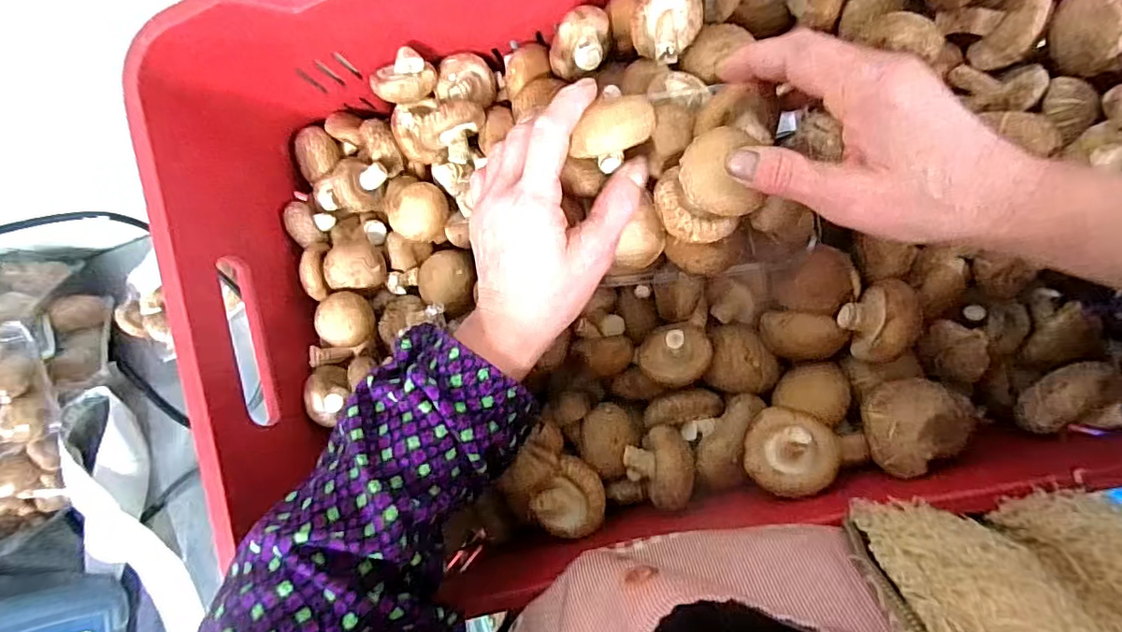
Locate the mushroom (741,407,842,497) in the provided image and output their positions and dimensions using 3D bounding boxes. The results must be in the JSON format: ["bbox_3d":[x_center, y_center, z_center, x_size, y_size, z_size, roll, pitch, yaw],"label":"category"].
[{"bbox_3d":[0.131,0.078,0.305,0.047,0.032,0.047,-1,85,9],"label":"mushroom"}]

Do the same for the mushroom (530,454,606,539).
[{"bbox_3d":[0.008,0.116,0.336,0.041,0.019,0.044,-1,85,9],"label":"mushroom"}]

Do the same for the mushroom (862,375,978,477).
[{"bbox_3d":[0.190,0.058,0.292,0.049,0.028,0.042,-31,82,5],"label":"mushroom"}]

